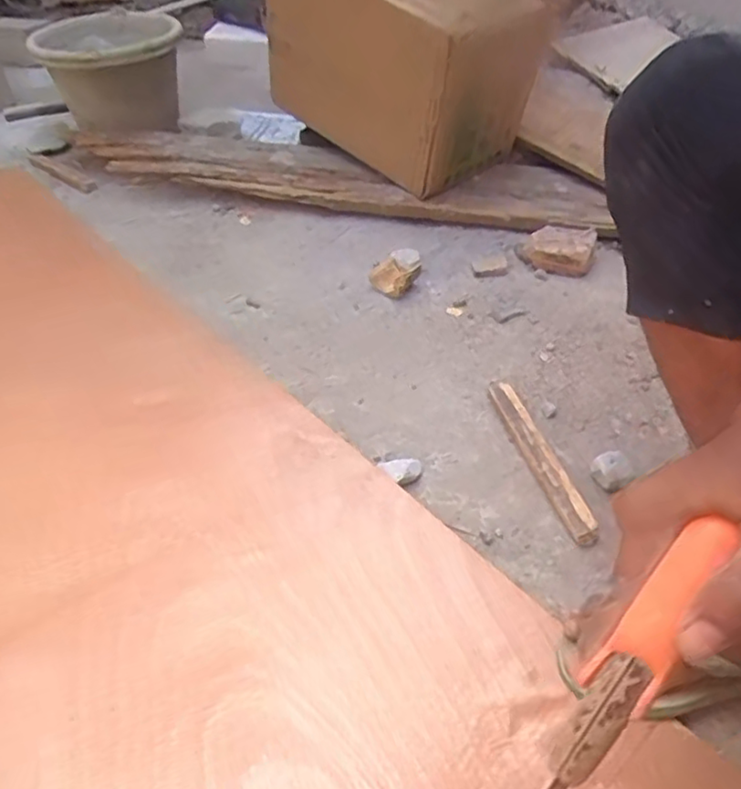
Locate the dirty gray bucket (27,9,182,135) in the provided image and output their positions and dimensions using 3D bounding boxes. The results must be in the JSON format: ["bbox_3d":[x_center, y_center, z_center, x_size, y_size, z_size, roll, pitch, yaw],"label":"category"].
[{"bbox_3d":[-0.542,-0.666,1.374,0.253,0.192,0.295,-28,43,-25],"label":"dirty gray bucket"}]

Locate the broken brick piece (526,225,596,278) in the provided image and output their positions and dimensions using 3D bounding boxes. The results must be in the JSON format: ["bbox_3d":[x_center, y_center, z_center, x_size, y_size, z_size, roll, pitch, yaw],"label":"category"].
[{"bbox_3d":[0.301,-0.233,1.055,0.113,0.044,0.096,7,42,13],"label":"broken brick piece"}]

